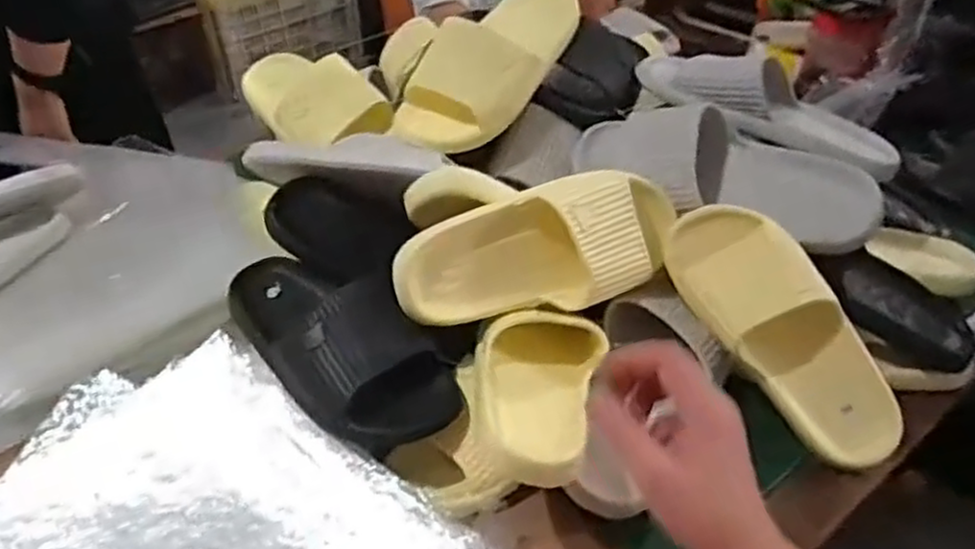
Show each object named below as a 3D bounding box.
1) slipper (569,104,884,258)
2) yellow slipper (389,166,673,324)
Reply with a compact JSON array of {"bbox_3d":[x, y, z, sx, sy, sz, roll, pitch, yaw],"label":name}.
[{"bbox_3d":[0.210,-0.091,0.693,0.289,0.084,0.096,20,43,27],"label":"slipper"},{"bbox_3d":[0.046,-0.025,0.635,0.256,0.102,0.082,-12,15,-9],"label":"yellow slipper"}]

